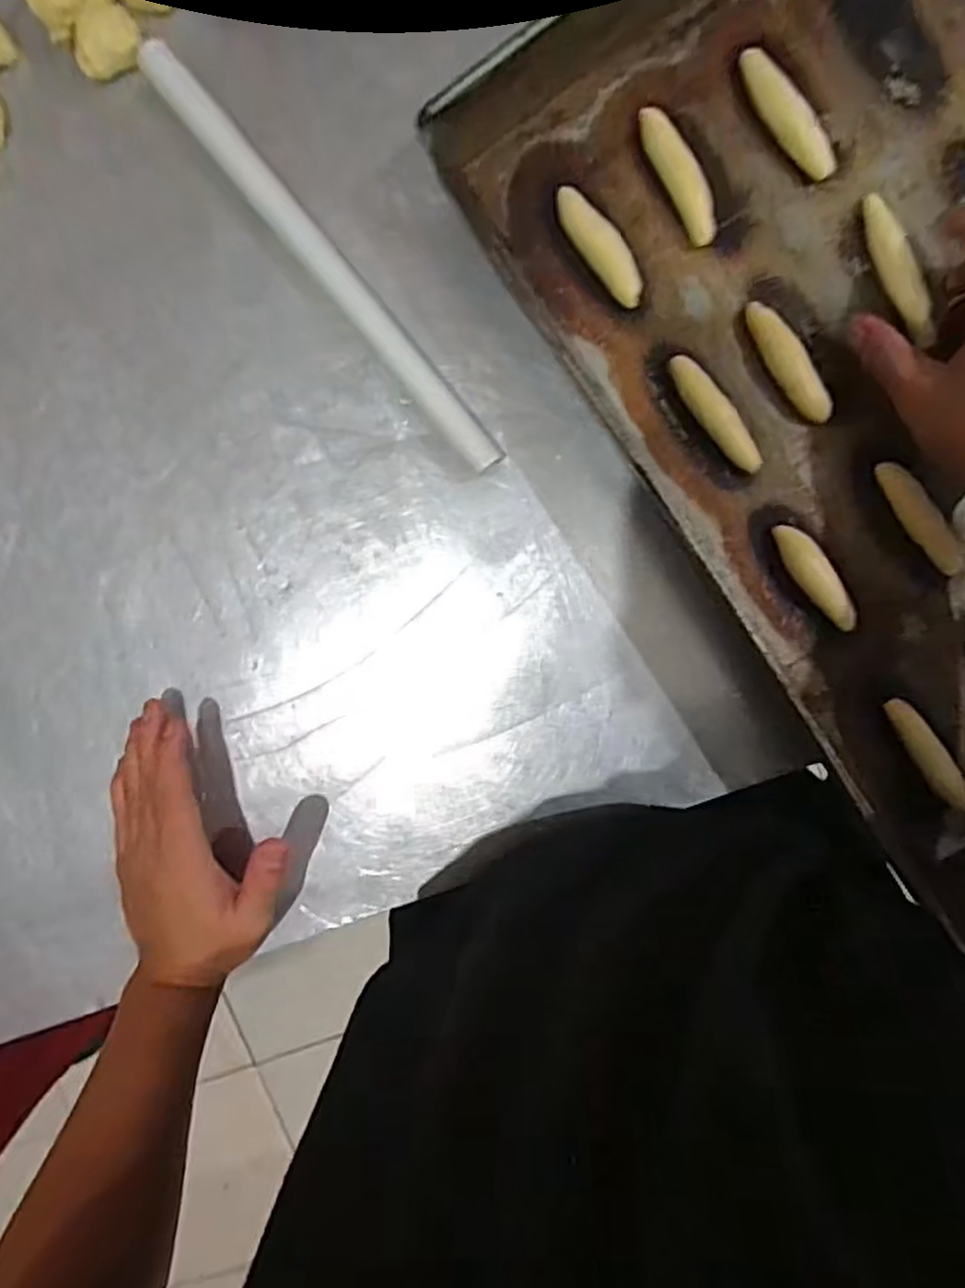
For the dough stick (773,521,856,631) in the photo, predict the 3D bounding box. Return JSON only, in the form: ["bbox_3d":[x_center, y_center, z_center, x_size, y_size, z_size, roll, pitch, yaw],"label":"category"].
[{"bbox_3d":[0.190,-0.038,0.406,0.019,0.010,0.069,-35,95,7],"label":"dough stick"}]

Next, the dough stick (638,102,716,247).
[{"bbox_3d":[0.107,-0.252,0.384,0.017,0.013,0.073,-28,96,6],"label":"dough stick"}]

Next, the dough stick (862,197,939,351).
[{"bbox_3d":[0.221,-0.199,0.378,0.016,0.010,0.083,-23,90,6],"label":"dough stick"}]

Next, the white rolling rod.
[{"bbox_3d":[-0.086,-0.209,0.398,0.020,0.015,0.282,-40,94,7],"label":"white rolling rod"}]

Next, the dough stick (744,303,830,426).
[{"bbox_3d":[0.169,-0.155,0.394,0.016,0.010,0.074,-33,95,7],"label":"dough stick"}]

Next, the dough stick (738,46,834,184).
[{"bbox_3d":[0.161,-0.279,0.378,0.017,0.010,0.075,-38,95,7],"label":"dough stick"}]

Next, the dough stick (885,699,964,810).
[{"bbox_3d":[0.256,0.063,0.410,0.017,0.015,0.073,-35,95,7],"label":"dough stick"}]

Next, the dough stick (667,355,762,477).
[{"bbox_3d":[0.131,-0.128,0.400,0.018,0.012,0.076,-39,94,7],"label":"dough stick"}]

